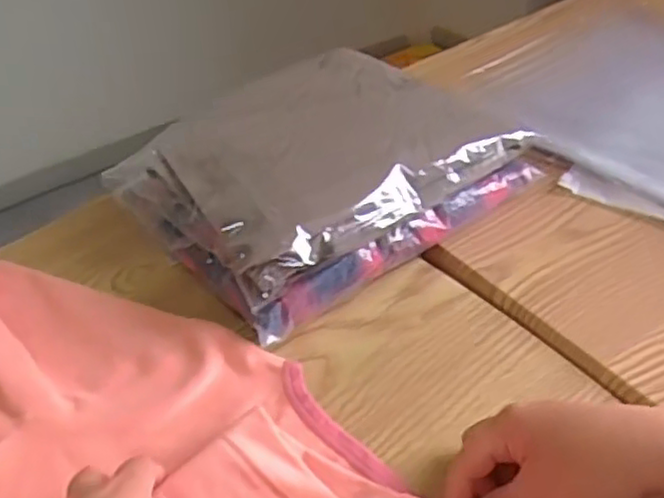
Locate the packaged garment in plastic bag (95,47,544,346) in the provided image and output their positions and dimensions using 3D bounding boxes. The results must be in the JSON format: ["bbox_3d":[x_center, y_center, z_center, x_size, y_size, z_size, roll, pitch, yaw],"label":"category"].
[{"bbox_3d":[-0.011,-0.071,0.593,0.284,0.086,0.239,-30,46,-24],"label":"packaged garment in plastic bag"}]

